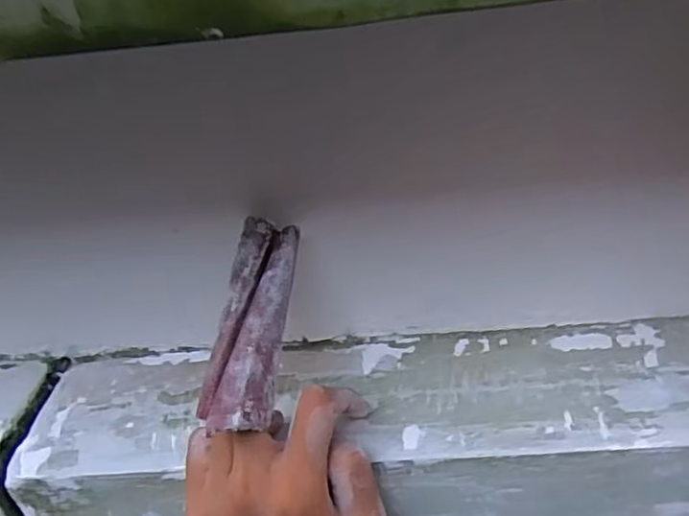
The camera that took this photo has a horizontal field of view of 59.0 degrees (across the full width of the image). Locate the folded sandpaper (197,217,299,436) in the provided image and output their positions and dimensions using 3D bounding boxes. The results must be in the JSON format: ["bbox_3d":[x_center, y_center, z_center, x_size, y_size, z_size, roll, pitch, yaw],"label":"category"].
[{"bbox_3d":[-0.044,0.029,0.283,0.031,0.013,0.101,0,60,12],"label":"folded sandpaper"}]

